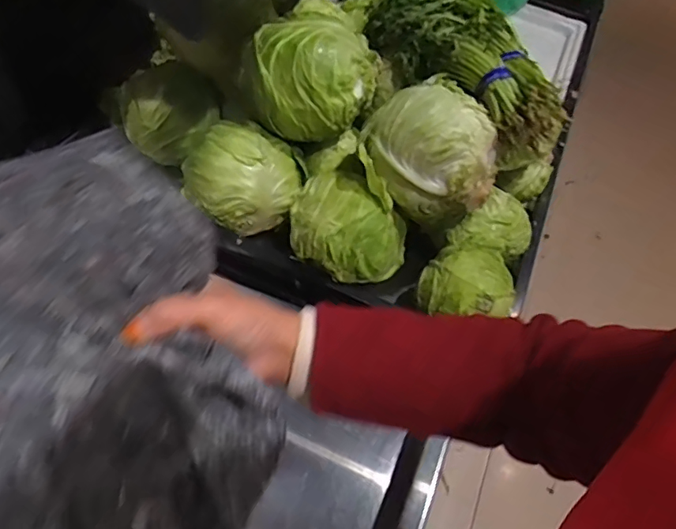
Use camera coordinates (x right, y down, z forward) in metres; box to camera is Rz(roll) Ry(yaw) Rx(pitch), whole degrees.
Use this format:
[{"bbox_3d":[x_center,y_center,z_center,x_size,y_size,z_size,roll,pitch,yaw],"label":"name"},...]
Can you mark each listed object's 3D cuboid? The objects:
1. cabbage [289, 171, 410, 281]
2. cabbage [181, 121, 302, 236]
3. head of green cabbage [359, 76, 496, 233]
[{"bbox_3d":[0.007,-0.057,0.764,0.138,0.115,0.165,-34,58,-29],"label":"cabbage"},{"bbox_3d":[-0.145,-0.132,0.799,0.178,0.122,0.129,-12,50,-13],"label":"cabbage"},{"bbox_3d":[0.118,-0.143,0.736,0.179,0.158,0.164,2,48,-2],"label":"head of green cabbage"}]

